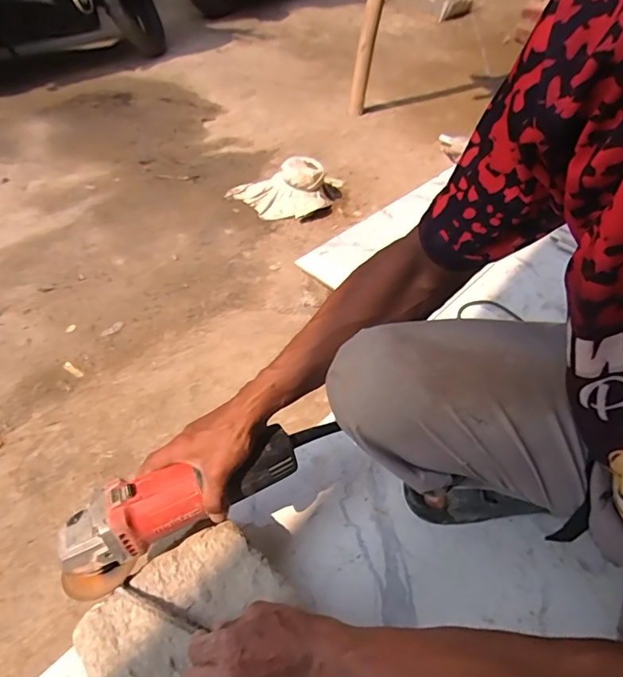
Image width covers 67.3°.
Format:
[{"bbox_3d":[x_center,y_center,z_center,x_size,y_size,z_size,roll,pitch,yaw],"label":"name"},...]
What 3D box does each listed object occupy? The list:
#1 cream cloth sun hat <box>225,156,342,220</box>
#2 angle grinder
[{"bbox_3d":[-0.060,-0.531,1.604,0.426,0.147,0.244,-10,49,-16],"label":"cream cloth sun hat"},{"bbox_3d":[-0.112,0.154,0.486,0.299,0.073,0.064,-25,54,-14],"label":"angle grinder"}]

